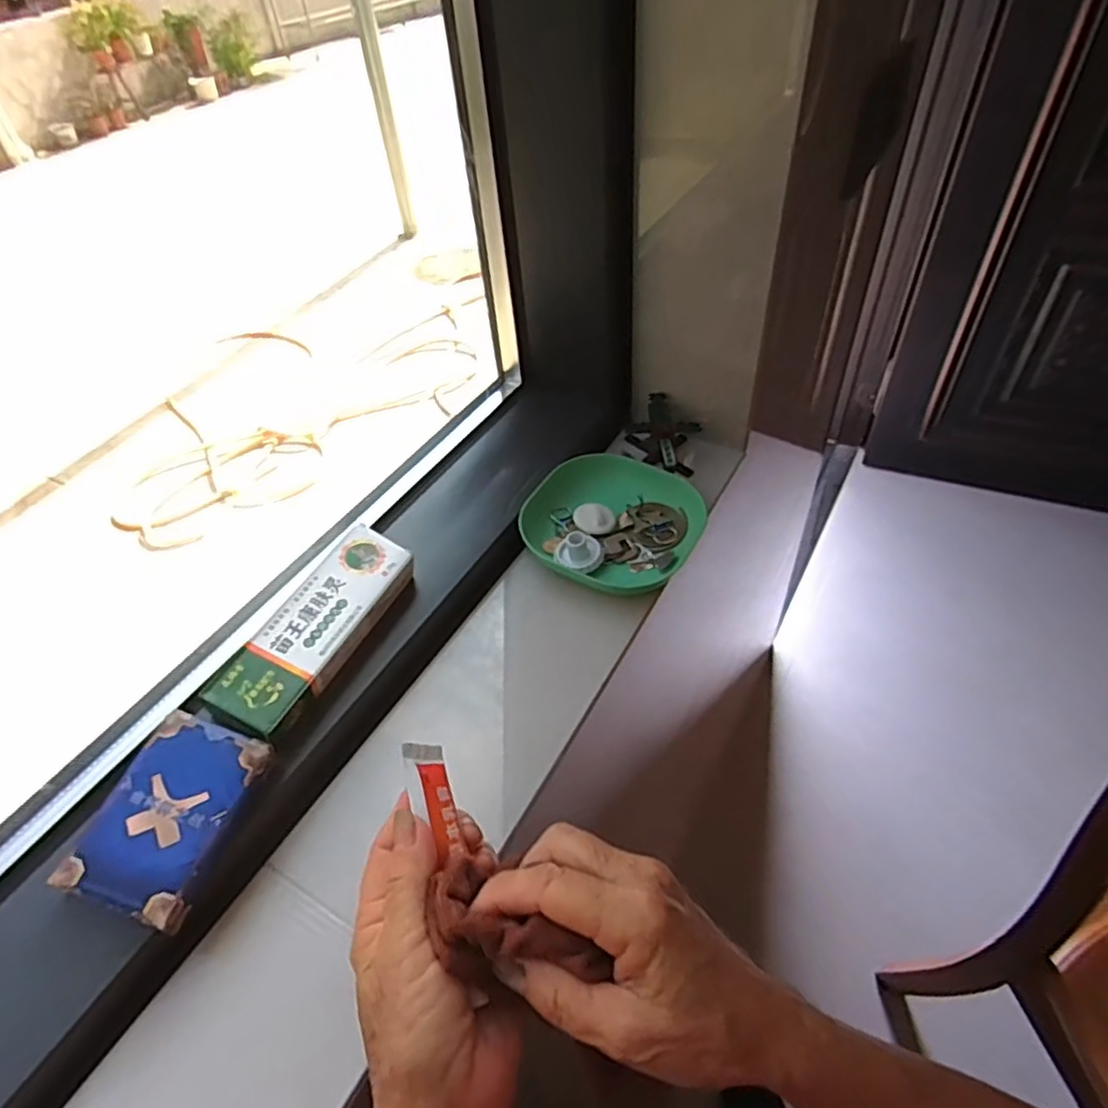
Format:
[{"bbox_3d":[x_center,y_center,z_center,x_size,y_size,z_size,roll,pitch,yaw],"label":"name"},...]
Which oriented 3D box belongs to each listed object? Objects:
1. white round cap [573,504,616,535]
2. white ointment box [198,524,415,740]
[{"bbox_3d":[0.031,-0.026,0.517,0.031,0.012,0.024,-4,78,0],"label":"white round cap"},{"bbox_3d":[-0.143,0.044,0.412,0.050,0.026,0.142,26,54,9],"label":"white ointment box"}]

